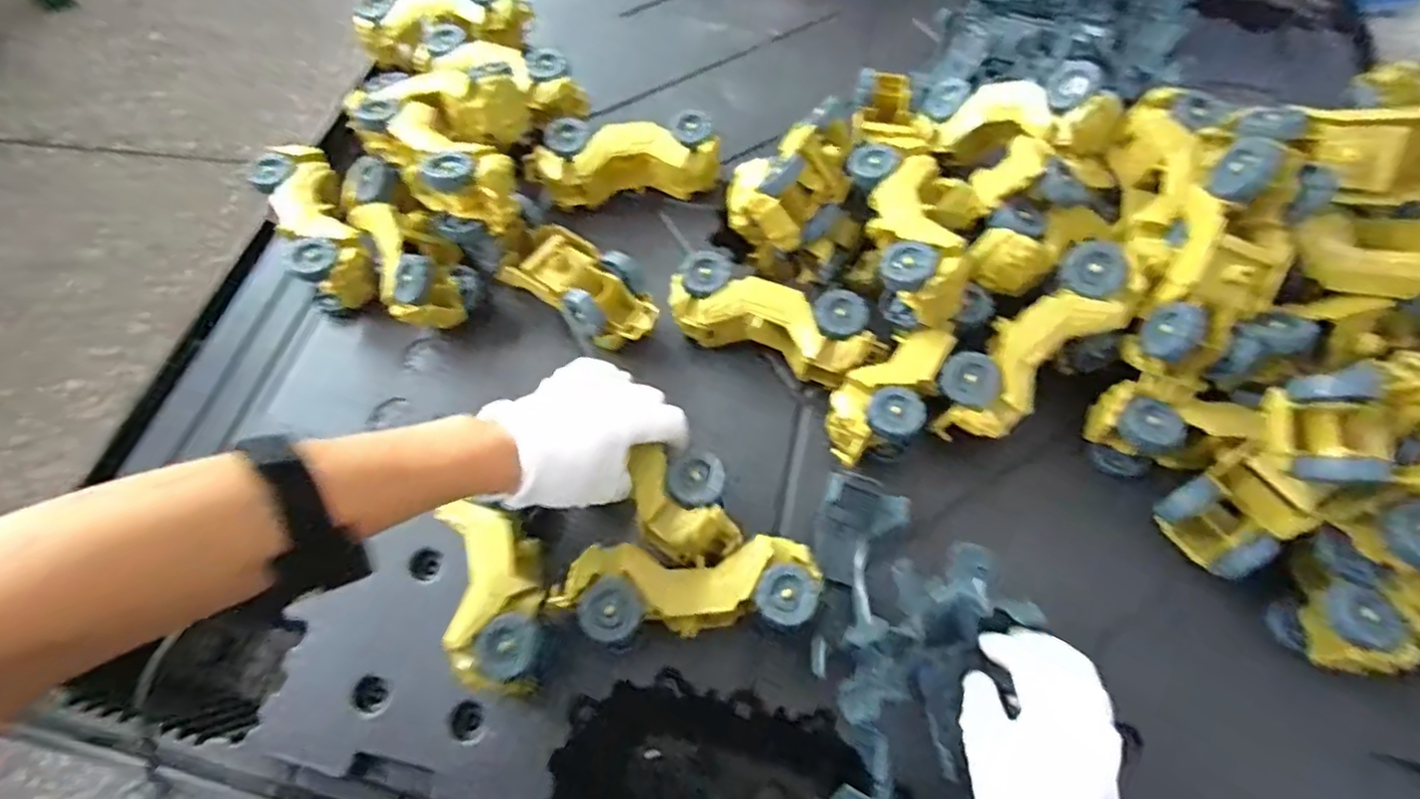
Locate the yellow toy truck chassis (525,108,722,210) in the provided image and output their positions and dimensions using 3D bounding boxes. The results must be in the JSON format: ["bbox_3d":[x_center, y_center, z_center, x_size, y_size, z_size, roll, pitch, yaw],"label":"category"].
[{"bbox_3d":[-0.079,-0.219,0.609,0.173,0.053,0.065,-5,64,-2],"label":"yellow toy truck chassis"}]

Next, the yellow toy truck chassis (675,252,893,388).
[{"bbox_3d":[0.052,-0.057,0.533,0.170,0.063,0.065,23,66,11],"label":"yellow toy truck chassis"}]

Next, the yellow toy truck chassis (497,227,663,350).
[{"bbox_3d":[-0.107,-0.090,0.546,0.138,0.062,0.066,38,70,17],"label":"yellow toy truck chassis"}]

